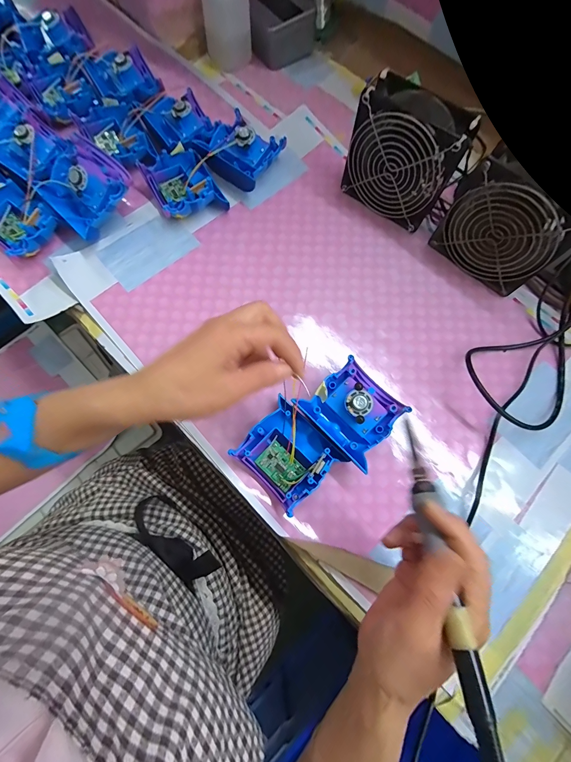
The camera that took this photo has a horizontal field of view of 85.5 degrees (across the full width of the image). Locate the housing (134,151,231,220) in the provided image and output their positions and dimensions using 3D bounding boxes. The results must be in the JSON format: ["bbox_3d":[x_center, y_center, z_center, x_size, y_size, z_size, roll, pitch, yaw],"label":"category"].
[{"bbox_3d":[-0.129,-0.247,0.394,0.079,0.035,0.085,-27,77,-9],"label":"housing"}]

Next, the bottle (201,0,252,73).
[{"bbox_3d":[-0.086,-0.518,0.439,0.055,0.097,0.051,-34,78,-10],"label":"bottle"}]

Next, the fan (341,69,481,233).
[{"bbox_3d":[0.136,-0.259,0.363,0.120,0.119,0.051,38,77,8],"label":"fan"}]

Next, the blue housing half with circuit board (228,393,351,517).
[{"bbox_3d":[0.003,0.072,0.306,0.075,0.039,0.081,-43,80,-12],"label":"blue housing half with circuit board"}]

